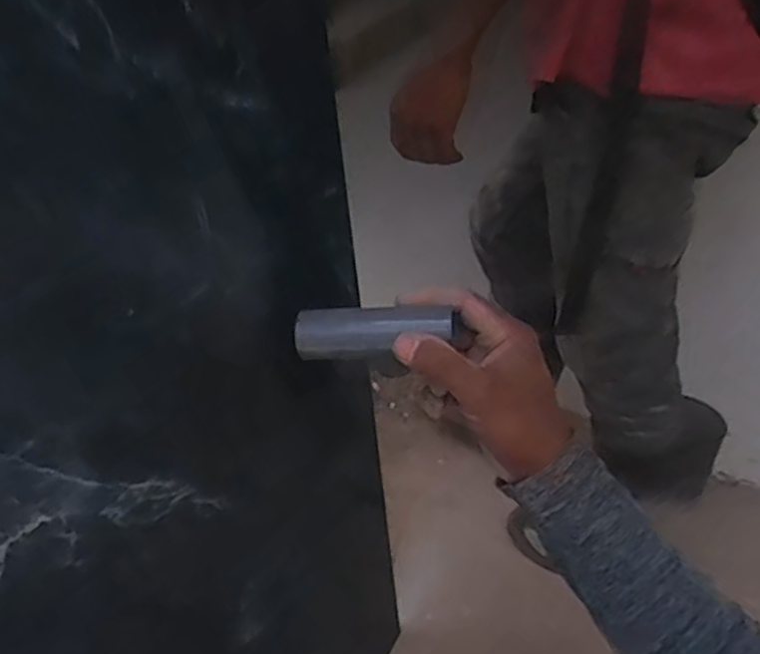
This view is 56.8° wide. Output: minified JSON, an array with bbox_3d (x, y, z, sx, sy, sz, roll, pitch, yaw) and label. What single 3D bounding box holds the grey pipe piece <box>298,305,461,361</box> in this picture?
[{"bbox_3d":[-0.003,0.000,0.447,0.104,0.027,0.031,-6,33,16],"label":"grey pipe piece"}]

